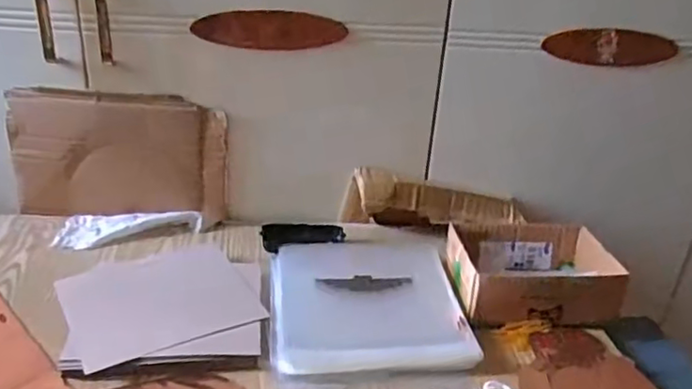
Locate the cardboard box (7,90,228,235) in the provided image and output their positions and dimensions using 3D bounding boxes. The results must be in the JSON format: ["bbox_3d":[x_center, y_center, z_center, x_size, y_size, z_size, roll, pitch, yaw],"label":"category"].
[{"bbox_3d":[-0.297,-0.048,0.818,0.270,0.171,0.040,3,26,-3],"label":"cardboard box"}]

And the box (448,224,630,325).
[{"bbox_3d":[0.227,0.091,0.775,0.189,0.052,0.158,0,26,-8],"label":"box"}]

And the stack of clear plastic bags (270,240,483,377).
[{"bbox_3d":[0.022,0.118,0.722,0.212,0.026,0.225,1,26,-7],"label":"stack of clear plastic bags"}]

